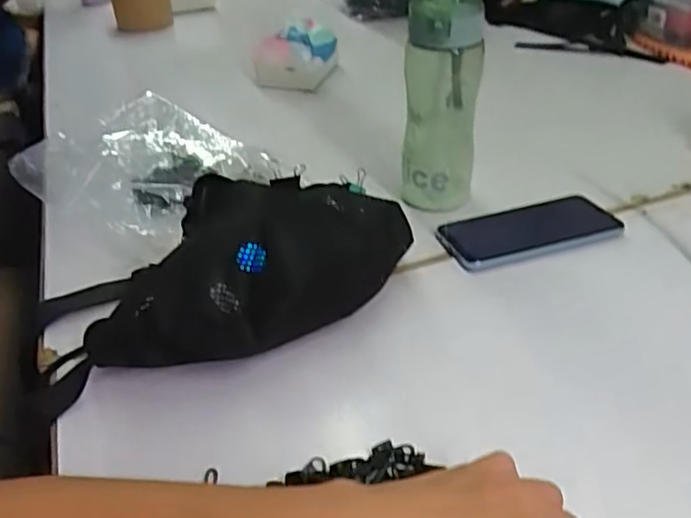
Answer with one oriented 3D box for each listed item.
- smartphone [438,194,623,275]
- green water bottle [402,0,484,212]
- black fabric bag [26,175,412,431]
[{"bbox_3d":[0.175,-0.029,0.585,0.166,0.009,0.082,-11,38,-12],"label":"smartphone"},{"bbox_3d":[0.090,-0.147,0.589,0.071,0.202,0.061,6,38,10],"label":"green water bottle"},{"bbox_3d":[-0.091,0.006,0.477,0.295,0.101,0.143,-12,38,-12],"label":"black fabric bag"}]

